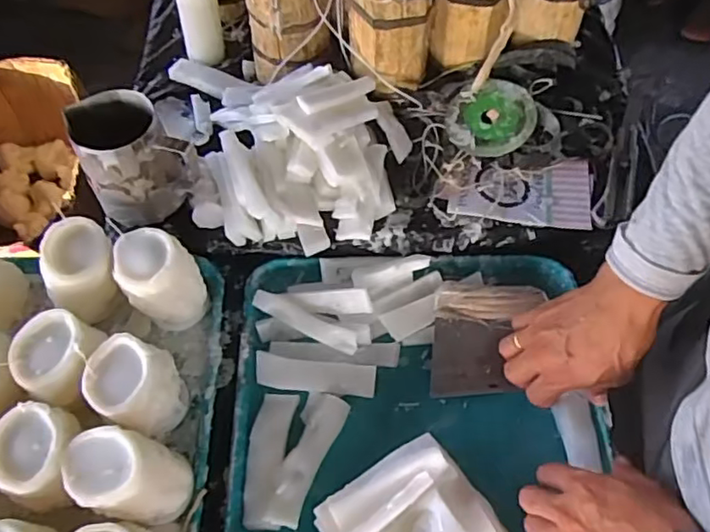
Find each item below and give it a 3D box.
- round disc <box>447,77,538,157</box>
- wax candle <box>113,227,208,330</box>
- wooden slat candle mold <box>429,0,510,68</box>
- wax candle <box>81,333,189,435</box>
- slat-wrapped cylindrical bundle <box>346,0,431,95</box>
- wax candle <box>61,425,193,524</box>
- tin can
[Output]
[{"bbox_3d":[0.149,-0.165,0.645,0.090,0.036,0.089,0,60,0],"label":"round disc"},{"bbox_3d":[-0.188,0.015,0.582,0.066,0.097,0.070,0,60,0],"label":"wax candle"},{"bbox_3d":[0.126,-0.293,0.661,0.082,0.103,0.092,1,60,1],"label":"wooden slat candle mold"},{"bbox_3d":[-0.191,0.110,0.536,0.062,0.099,0.074,18,62,10],"label":"wax candle"},{"bbox_3d":[0.035,-0.262,0.644,0.086,0.108,0.092,0,60,0],"label":"slat-wrapped cylindrical bundle"},{"bbox_3d":[-0.183,0.176,0.497,0.085,0.100,0.065,11,61,6],"label":"wax candle"},{"bbox_3d":[-0.225,-0.109,0.592,0.085,0.107,0.087,0,60,0],"label":"tin can"}]

